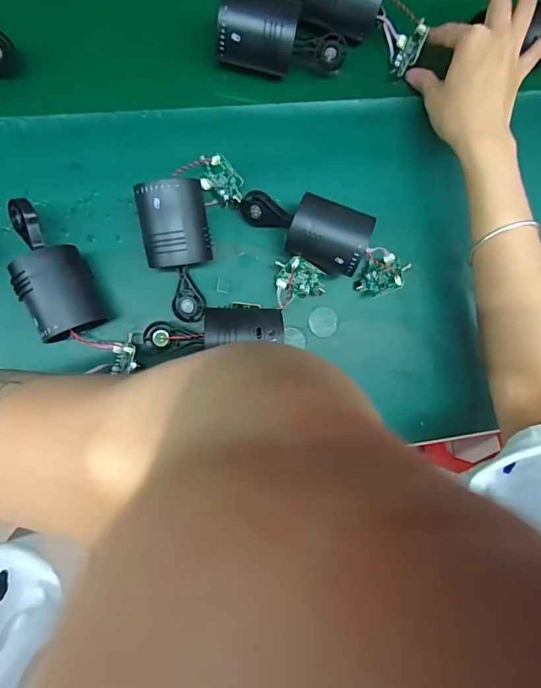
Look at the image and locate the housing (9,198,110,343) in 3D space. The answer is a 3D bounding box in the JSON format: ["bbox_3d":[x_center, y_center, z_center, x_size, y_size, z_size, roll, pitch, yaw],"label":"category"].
[{"bbox_3d":[-0.182,-0.061,0.331,0.055,0.058,0.115,-33,96,-6],"label":"housing"}]

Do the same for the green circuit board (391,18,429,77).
[{"bbox_3d":[0.134,-0.285,0.385,0.011,0.033,0.040,15,92,-32],"label":"green circuit board"}]

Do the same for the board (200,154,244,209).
[{"bbox_3d":[-0.042,-0.144,0.359,0.040,0.036,0.009,52,44,-6],"label":"board"}]

